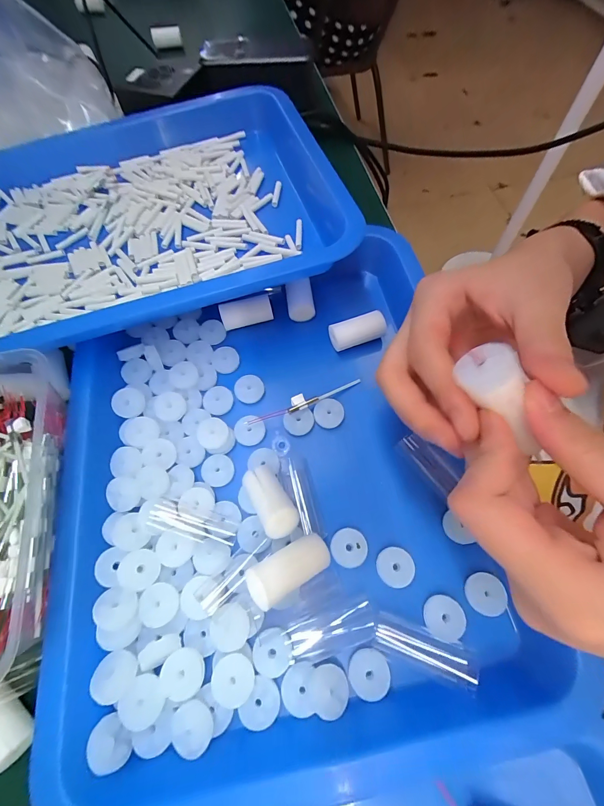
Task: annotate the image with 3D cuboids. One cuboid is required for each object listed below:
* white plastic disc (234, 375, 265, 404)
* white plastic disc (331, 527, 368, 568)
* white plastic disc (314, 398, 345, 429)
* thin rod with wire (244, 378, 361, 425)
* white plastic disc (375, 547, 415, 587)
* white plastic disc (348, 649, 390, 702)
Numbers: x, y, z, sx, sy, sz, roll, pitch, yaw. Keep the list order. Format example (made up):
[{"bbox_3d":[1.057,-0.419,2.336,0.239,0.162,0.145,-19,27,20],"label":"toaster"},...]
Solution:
[{"bbox_3d":[-0.038,-0.012,0.244,0.021,0.004,0.020,-1,65,2],"label":"white plastic disc"},{"bbox_3d":[0.028,0.085,0.198,0.021,0.004,0.021,-1,65,2],"label":"white plastic disc"},{"bbox_3d":[0.019,0.007,0.236,0.020,0.005,0.020,-1,65,2],"label":"white plastic disc"},{"bbox_3d":[0.002,-0.002,0.235,0.087,0.007,0.010,-23,66,-9],"label":"thin rod with wire"},{"bbox_3d":[0.054,0.095,0.194,0.020,0.005,0.020,-1,65,2],"label":"white plastic disc"},{"bbox_3d":[0.034,0.139,0.172,0.020,0.004,0.020,-7,54,9],"label":"white plastic disc"}]

